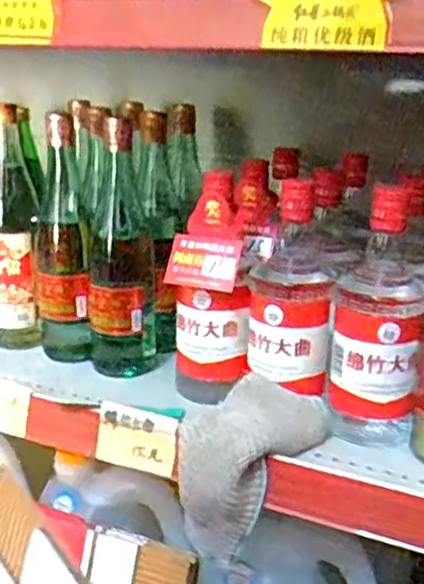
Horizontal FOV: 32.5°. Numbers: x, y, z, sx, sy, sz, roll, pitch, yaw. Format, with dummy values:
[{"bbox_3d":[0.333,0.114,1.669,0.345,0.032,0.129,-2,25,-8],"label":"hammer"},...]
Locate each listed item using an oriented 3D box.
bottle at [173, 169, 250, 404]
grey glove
[{"bbox_3d":[-0.002,0.001,0.680,0.060,0.214,0.060,-4,20,-13],"label":"bottle"},{"bbox_3d":[0.031,0.153,0.635,0.085,0.117,0.126,16,24,37],"label":"grey glove"}]

